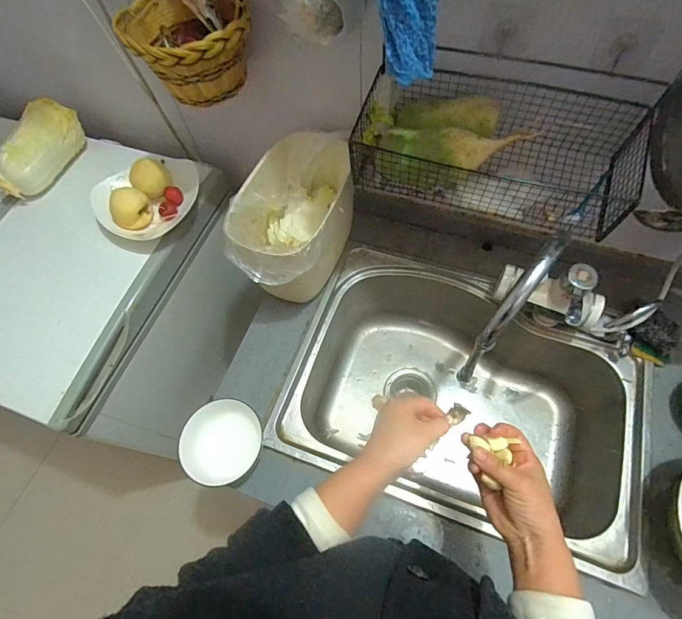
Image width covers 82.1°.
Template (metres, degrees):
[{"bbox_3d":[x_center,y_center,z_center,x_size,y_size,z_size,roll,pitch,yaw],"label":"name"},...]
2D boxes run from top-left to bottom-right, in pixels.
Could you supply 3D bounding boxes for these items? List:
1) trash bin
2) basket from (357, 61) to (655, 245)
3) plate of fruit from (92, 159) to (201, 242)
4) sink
[{"bbox_3d":[-0.077,-0.146,0.693,0.160,0.172,0.261,11,65,9],"label":"trash bin"},{"bbox_3d":[0.207,-0.223,0.555,0.357,0.118,0.151,17,66,12],"label":"basket"},{"bbox_3d":[-0.373,-0.230,0.743,0.172,0.088,0.191,23,67,14],"label":"plate of fruit"},{"bbox_3d":[0.227,0.150,0.767,0.569,0.209,0.459,17,66,12],"label":"sink"}]

